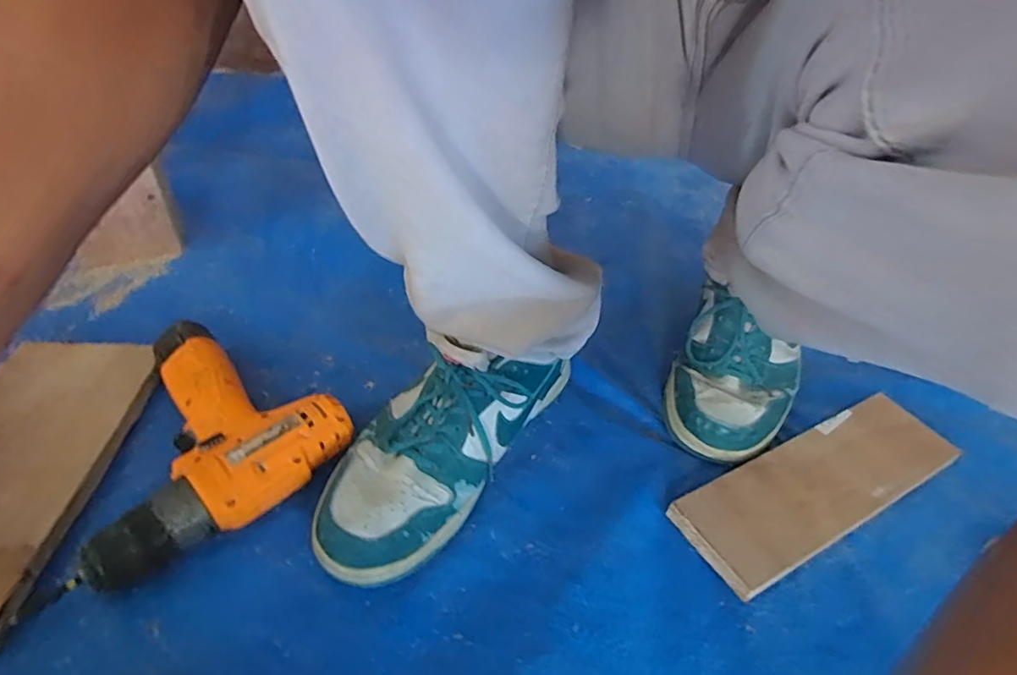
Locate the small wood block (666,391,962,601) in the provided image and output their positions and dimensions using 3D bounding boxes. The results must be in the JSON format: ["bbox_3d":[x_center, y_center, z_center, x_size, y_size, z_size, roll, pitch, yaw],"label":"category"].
[{"bbox_3d":[0.249,0.114,0.444,0.251,0.021,0.076,-19,46,-23],"label":"small wood block"}]

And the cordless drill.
[{"bbox_3d":[-0.257,0.083,0.422,0.185,0.051,0.201,32,49,28],"label":"cordless drill"}]

